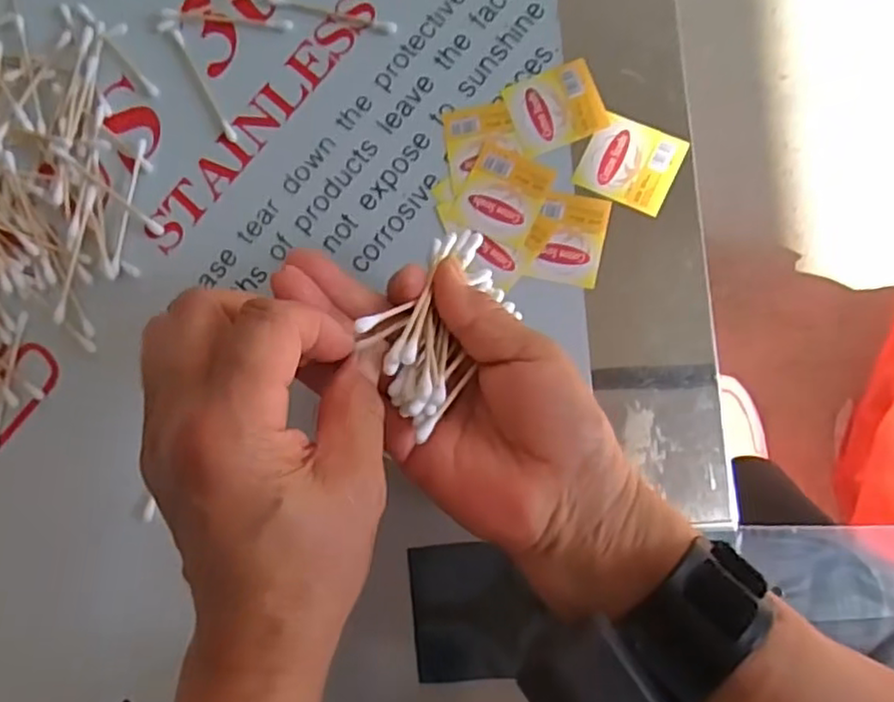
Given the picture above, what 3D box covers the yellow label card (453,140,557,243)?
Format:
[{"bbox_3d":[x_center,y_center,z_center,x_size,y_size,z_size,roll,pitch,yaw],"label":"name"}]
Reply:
[{"bbox_3d":[0.028,-0.078,0.329,0.039,0.004,0.040,23,85,8],"label":"yellow label card"}]

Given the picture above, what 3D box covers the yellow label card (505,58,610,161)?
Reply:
[{"bbox_3d":[0.053,-0.120,0.331,0.043,0.004,0.038,-20,81,3],"label":"yellow label card"}]

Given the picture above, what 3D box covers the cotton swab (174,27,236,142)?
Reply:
[{"bbox_3d":[-0.128,-0.140,0.356,0.005,0.004,0.071,-29,81,1],"label":"cotton swab"}]

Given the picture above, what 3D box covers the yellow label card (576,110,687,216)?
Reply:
[{"bbox_3d":[0.088,-0.090,0.324,0.042,0.004,0.040,25,86,8],"label":"yellow label card"}]

